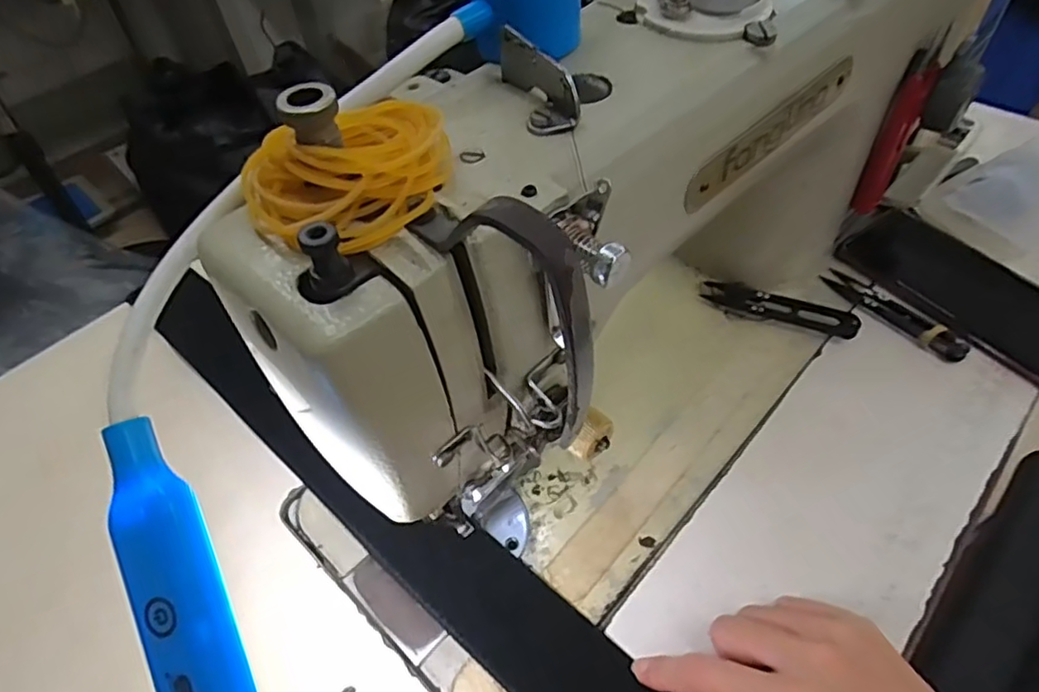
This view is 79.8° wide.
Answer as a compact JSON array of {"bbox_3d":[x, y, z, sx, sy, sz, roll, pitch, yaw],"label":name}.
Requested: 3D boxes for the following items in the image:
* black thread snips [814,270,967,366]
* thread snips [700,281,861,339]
[{"bbox_3d":[0.258,-0.026,0.430,0.024,0.011,0.102,-31,57,-19],"label":"black thread snips"},{"bbox_3d":[0.179,-0.026,0.431,0.101,0.016,0.025,24,57,20],"label":"thread snips"}]

